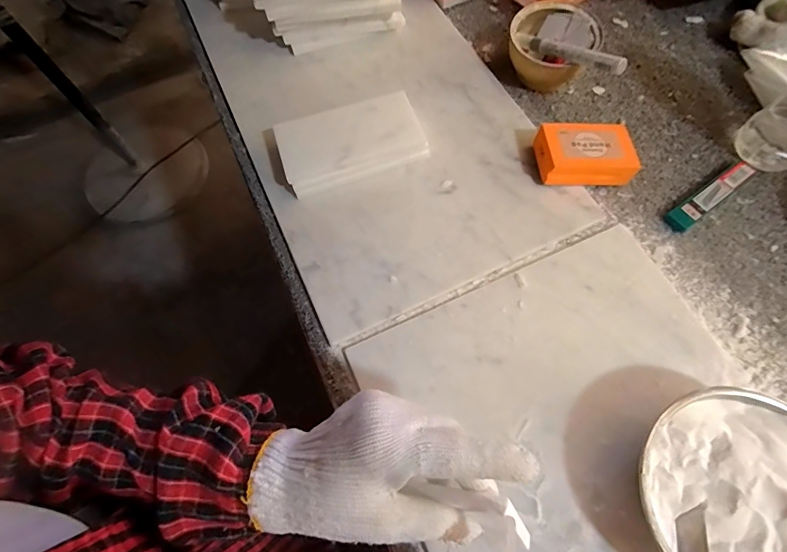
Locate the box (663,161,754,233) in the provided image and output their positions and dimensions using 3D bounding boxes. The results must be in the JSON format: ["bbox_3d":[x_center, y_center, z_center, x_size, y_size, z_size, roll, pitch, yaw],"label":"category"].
[{"bbox_3d":[0.327,-0.083,0.430,0.111,0.011,0.022,-33,72,-13],"label":"box"}]

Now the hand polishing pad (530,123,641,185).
[{"bbox_3d":[0.198,-0.128,0.436,0.095,0.034,0.060,-2,68,-1],"label":"hand polishing pad"}]

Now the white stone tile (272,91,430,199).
[{"bbox_3d":[-0.047,-0.143,0.441,0.156,0.037,0.081,-16,69,-7],"label":"white stone tile"}]

